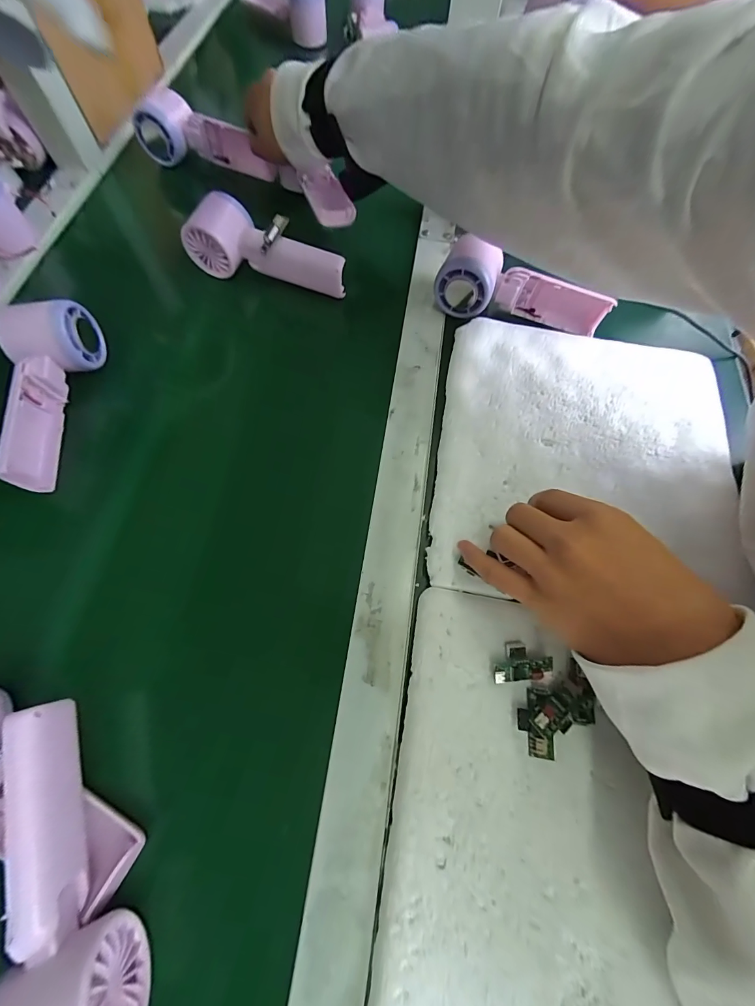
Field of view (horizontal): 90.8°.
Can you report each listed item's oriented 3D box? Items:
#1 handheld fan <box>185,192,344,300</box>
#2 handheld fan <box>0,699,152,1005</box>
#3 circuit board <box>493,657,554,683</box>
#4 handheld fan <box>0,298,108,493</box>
[{"bbox_3d":[-0.110,-0.265,0.381,0.160,0.052,0.047,11,68,1],"label":"handheld fan"},{"bbox_3d":[-0.171,0.192,0.185,0.049,0.049,0.157,-24,71,-12],"label":"handheld fan"},{"bbox_3d":[0.096,0.110,0.243,0.039,0.008,0.013,-14,69,5],"label":"circuit board"},{"bbox_3d":[-0.283,-0.092,0.306,0.057,0.053,0.163,-1,68,-4],"label":"handheld fan"}]

